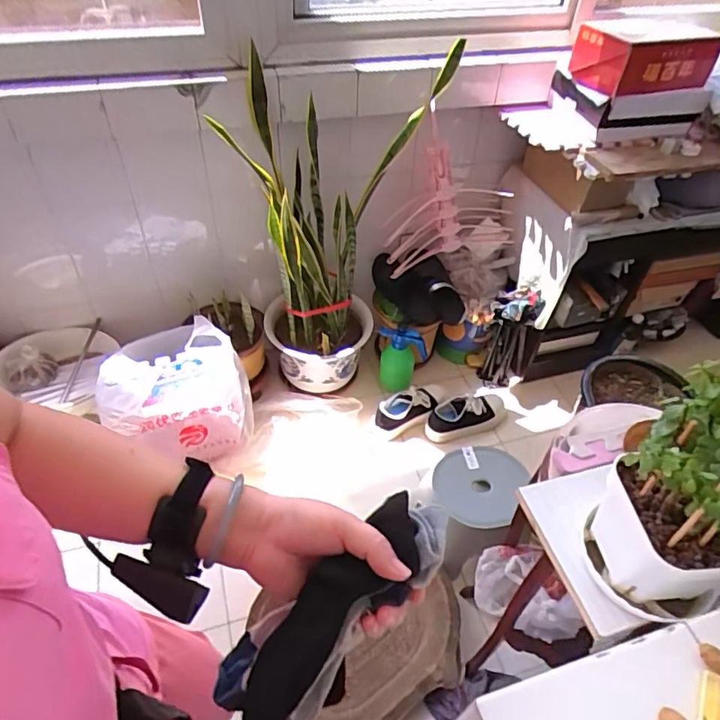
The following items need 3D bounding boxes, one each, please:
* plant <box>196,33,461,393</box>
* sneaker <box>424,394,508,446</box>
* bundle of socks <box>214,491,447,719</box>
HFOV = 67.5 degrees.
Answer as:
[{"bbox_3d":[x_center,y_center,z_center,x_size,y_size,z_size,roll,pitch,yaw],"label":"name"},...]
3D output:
[{"bbox_3d":[-0.055,-0.330,1.488,0.471,0.820,0.340,-32,56,-30],"label":"plant"},{"bbox_3d":[0.322,0.169,1.626,0.270,0.086,0.103,-16,49,-19],"label":"sneaker"},{"bbox_3d":[-0.019,0.181,0.389,0.205,0.056,0.080,-46,59,-5],"label":"bundle of socks"}]

